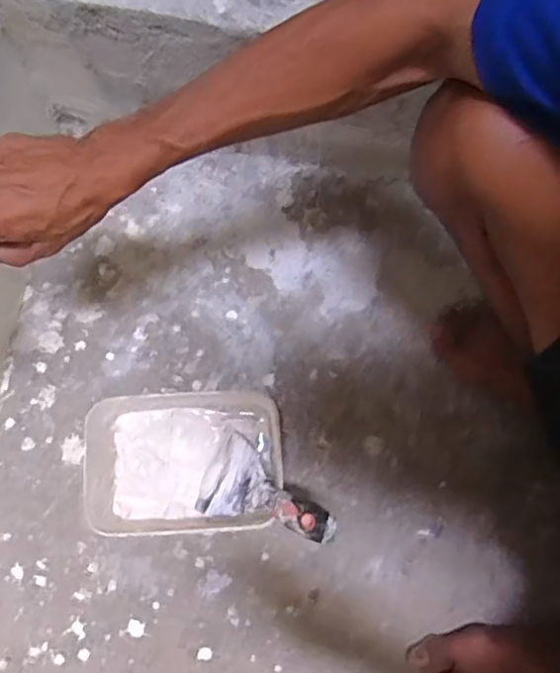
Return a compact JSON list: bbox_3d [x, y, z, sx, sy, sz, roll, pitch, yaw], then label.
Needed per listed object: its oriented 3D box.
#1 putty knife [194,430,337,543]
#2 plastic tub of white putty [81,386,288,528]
[{"bbox_3d":[-0.017,0.153,0.583,0.019,0.203,0.086,24,78,-33],"label":"putty knife"},{"bbox_3d":[-0.108,0.130,0.628,0.216,0.084,0.143,-2,79,0],"label":"plastic tub of white putty"}]

